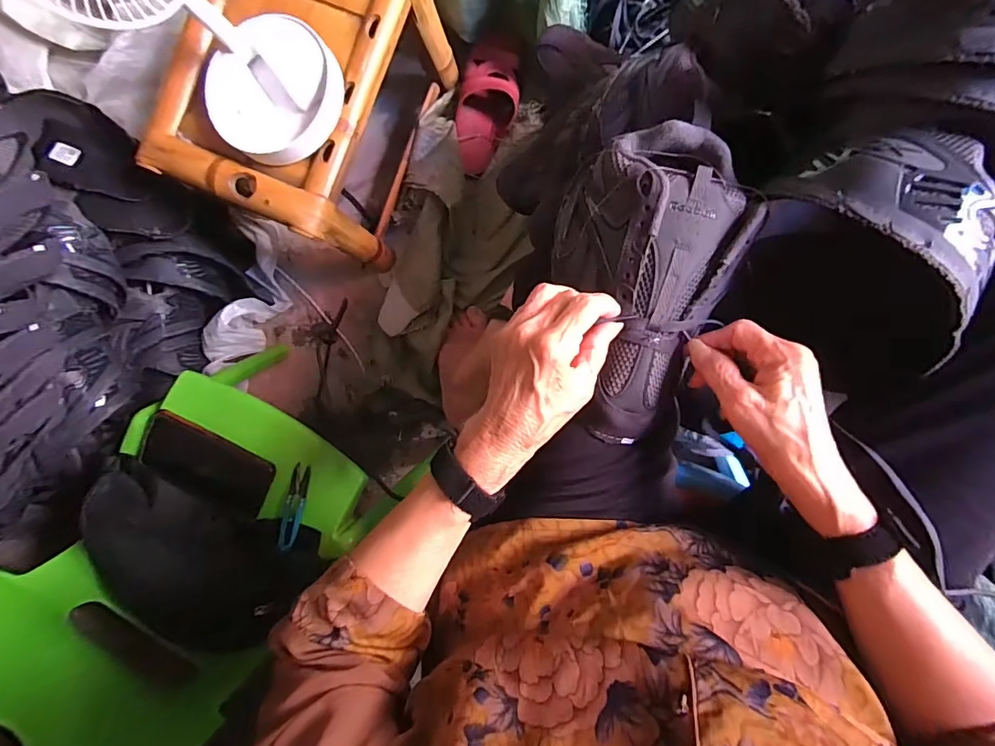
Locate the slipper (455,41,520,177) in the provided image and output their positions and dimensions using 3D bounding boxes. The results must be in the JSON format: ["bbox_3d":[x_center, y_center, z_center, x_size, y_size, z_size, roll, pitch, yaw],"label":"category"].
[{"bbox_3d":[-0.017,-0.428,0.757,0.094,0.059,0.196,18,111,4],"label":"slipper"}]

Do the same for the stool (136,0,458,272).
[{"bbox_3d":[-0.267,-0.387,0.666,0.290,0.203,0.358,24,93,4],"label":"stool"}]

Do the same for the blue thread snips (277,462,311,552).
[{"bbox_3d":[-0.242,0.159,0.552,0.024,0.006,0.103,13,92,5],"label":"blue thread snips"}]

